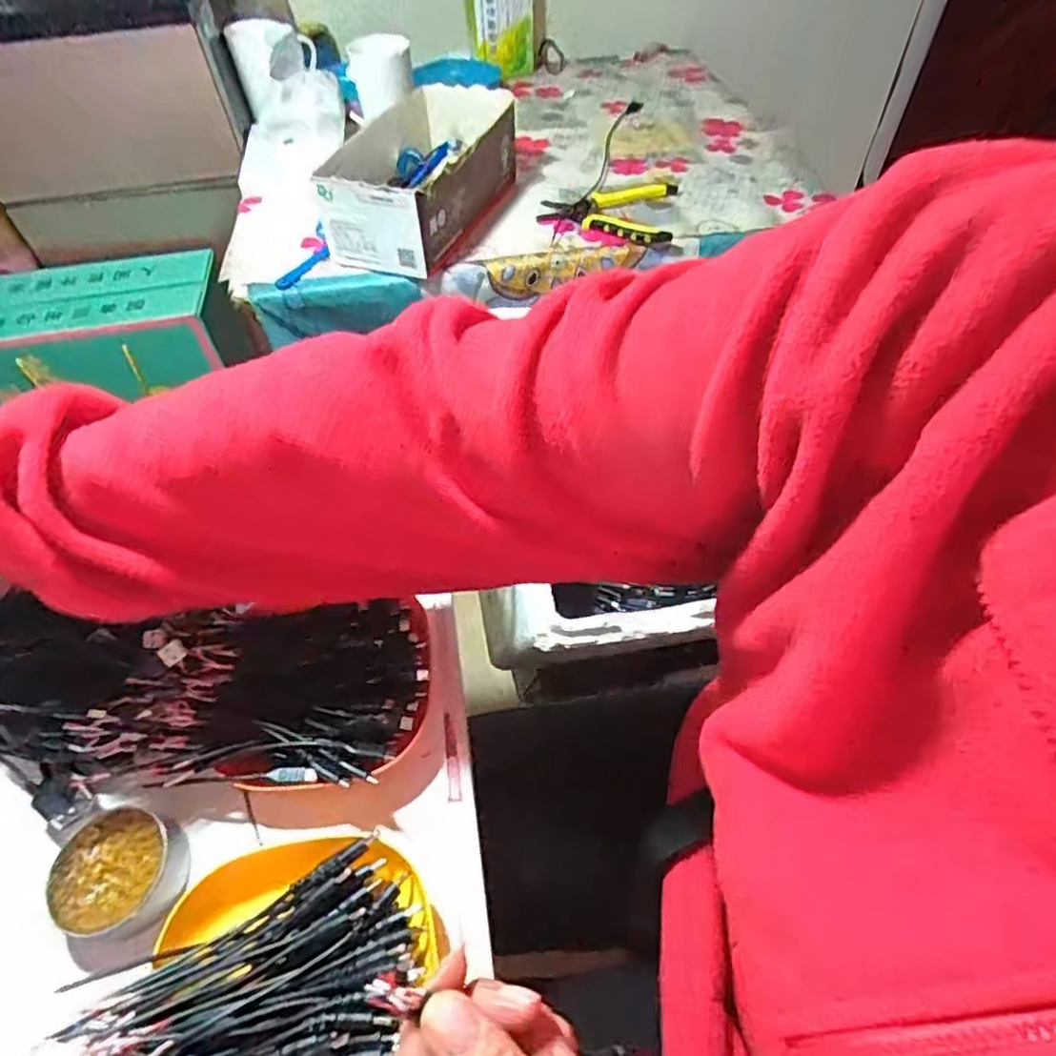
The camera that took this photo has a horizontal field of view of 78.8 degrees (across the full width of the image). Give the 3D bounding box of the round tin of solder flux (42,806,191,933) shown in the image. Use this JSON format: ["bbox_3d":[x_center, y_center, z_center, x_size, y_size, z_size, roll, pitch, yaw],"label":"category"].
[{"bbox_3d":[-0.231,0.197,0.366,0.060,0.031,0.061,-1,53,1],"label":"round tin of solder flux"}]

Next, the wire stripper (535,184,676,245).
[{"bbox_3d":[0.094,-0.380,0.765,0.154,0.012,0.122,8,53,7],"label":"wire stripper"}]

